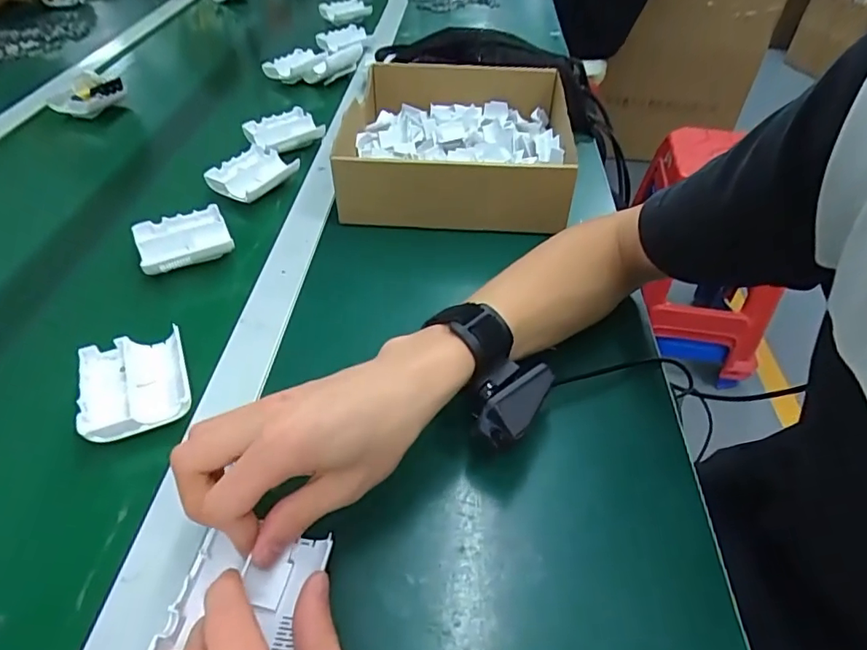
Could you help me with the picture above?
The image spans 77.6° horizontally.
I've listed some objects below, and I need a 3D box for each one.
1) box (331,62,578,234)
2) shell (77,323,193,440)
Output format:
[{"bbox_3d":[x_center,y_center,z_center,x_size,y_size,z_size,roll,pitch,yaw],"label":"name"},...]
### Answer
[{"bbox_3d":[0.026,-0.216,0.615,0.247,0.073,0.278,4,44,2],"label":"box"},{"bbox_3d":[-0.212,0.041,0.385,0.070,0.020,0.080,-16,47,-17],"label":"shell"}]

